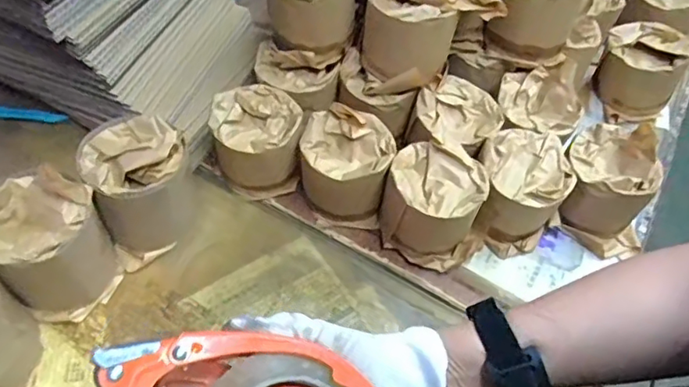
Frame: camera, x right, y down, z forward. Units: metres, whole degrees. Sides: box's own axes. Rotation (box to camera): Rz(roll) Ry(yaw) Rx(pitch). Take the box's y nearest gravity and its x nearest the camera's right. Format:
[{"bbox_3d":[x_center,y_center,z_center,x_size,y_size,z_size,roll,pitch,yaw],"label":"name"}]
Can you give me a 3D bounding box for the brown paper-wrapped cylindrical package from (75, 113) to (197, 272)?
[{"bbox_3d":[-0.199,-0.011,0.547,0.093,0.107,0.112,-20,59,-18],"label":"brown paper-wrapped cylindrical package"}]

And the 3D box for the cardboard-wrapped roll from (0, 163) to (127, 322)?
[{"bbox_3d":[-0.268,0.044,0.502,0.104,0.111,0.096,39,60,20],"label":"cardboard-wrapped roll"}]

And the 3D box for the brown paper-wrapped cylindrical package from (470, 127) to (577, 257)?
[{"bbox_3d":[0.181,-0.003,0.588,0.093,0.091,0.107,17,55,7],"label":"brown paper-wrapped cylindrical package"}]

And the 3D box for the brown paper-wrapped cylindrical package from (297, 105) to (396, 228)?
[{"bbox_3d":[0.001,-0.025,0.590,0.094,0.098,0.092,9,55,1],"label":"brown paper-wrapped cylindrical package"}]

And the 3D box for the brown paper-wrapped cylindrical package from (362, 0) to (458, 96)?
[{"bbox_3d":[0.066,-0.164,0.588,0.094,0.087,0.081,9,55,1],"label":"brown paper-wrapped cylindrical package"}]

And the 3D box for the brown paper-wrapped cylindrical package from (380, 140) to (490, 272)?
[{"bbox_3d":[0.094,0.016,0.568,0.108,0.096,0.100,20,55,9],"label":"brown paper-wrapped cylindrical package"}]

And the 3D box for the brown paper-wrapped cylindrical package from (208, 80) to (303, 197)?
[{"bbox_3d":[-0.092,-0.053,0.601,0.091,0.088,0.093,3,55,-4],"label":"brown paper-wrapped cylindrical package"}]

